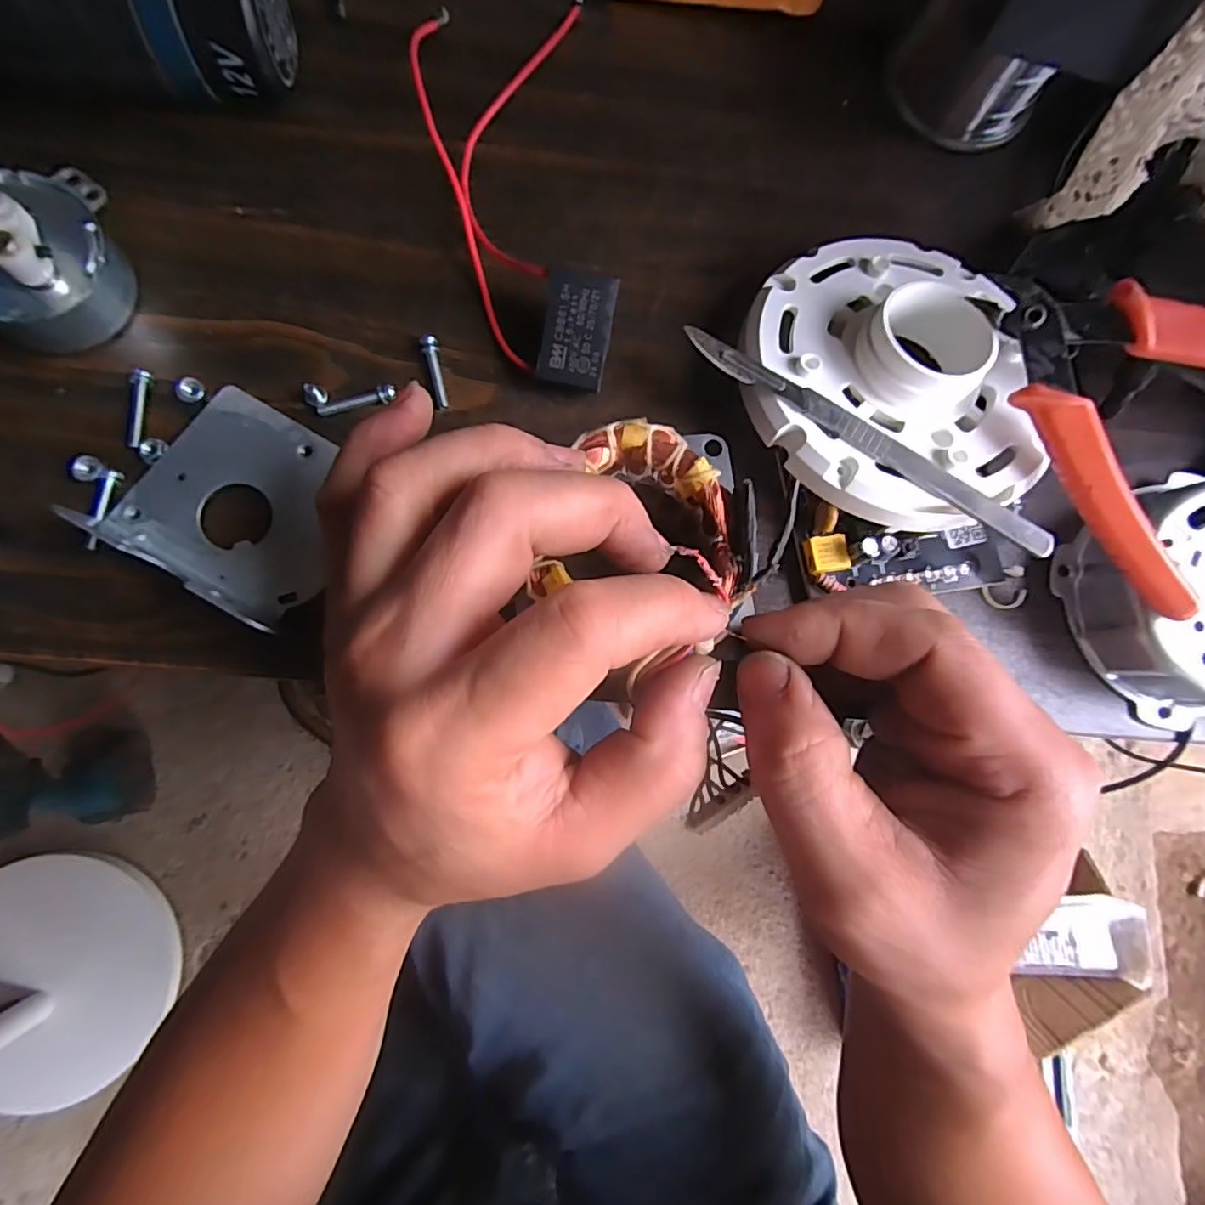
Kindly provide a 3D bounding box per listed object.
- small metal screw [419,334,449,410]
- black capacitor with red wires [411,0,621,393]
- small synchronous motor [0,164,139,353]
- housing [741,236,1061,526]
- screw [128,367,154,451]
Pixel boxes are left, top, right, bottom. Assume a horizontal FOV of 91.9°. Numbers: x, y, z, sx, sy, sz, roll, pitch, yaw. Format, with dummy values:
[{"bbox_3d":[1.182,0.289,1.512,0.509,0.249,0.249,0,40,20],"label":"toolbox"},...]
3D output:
[{"bbox_3d":[-0.059,-0.082,0.208,0.006,0.006,0.027,-13,83,-7],"label":"small metal screw"},{"bbox_3d":[-0.030,-0.151,0.210,0.059,0.027,0.156,-8,83,-6],"label":"black capacitor with red wires"},{"bbox_3d":[-0.183,-0.111,0.181,0.047,0.043,0.050,6,81,-5],"label":"small synchronous motor"},{"bbox_3d":[0.099,-0.081,0.207,0.096,0.036,0.110,-2,82,-6],"label":"housing"},{"bbox_3d":[-0.156,-0.065,0.196,0.006,0.004,0.027,3,82,-5],"label":"screw"}]

